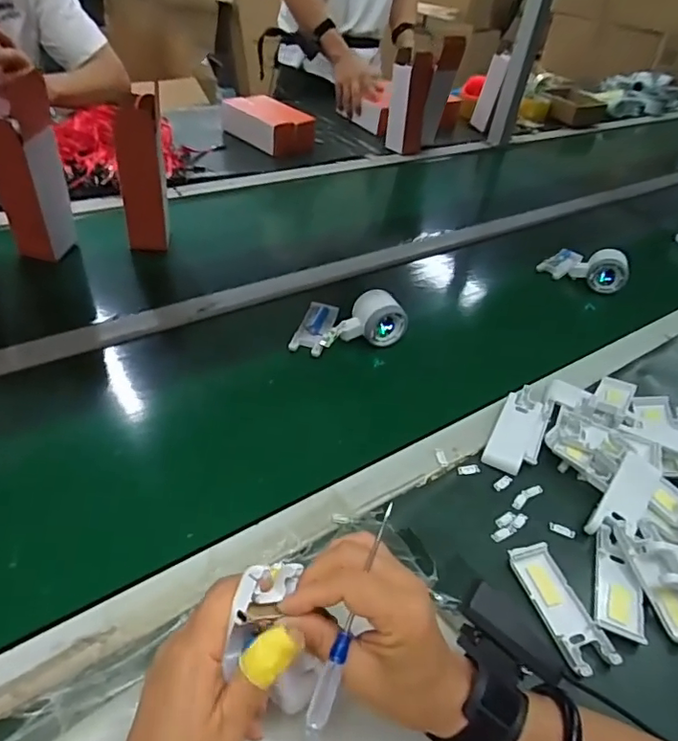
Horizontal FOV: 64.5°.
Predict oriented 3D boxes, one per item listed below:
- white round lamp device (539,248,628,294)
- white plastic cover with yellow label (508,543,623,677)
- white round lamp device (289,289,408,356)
[{"bbox_3d":[0.405,-0.170,0.881,0.129,0.061,0.081,19,41,36],"label":"white round lamp device"},{"bbox_3d":[0.189,0.198,0.457,0.041,0.007,0.107,-4,41,-20],"label":"white plastic cover with yellow label"},{"bbox_3d":[0.014,-0.055,0.682,0.133,0.063,0.095,17,38,5],"label":"white round lamp device"}]

